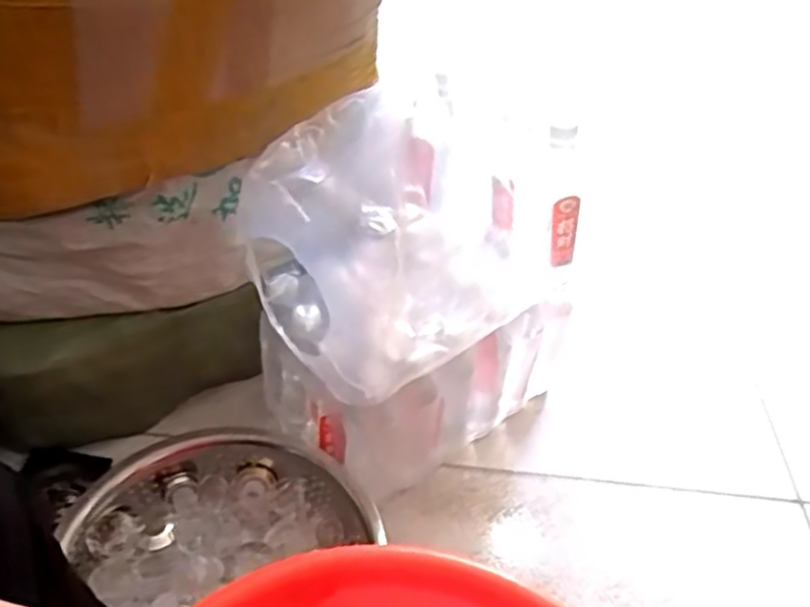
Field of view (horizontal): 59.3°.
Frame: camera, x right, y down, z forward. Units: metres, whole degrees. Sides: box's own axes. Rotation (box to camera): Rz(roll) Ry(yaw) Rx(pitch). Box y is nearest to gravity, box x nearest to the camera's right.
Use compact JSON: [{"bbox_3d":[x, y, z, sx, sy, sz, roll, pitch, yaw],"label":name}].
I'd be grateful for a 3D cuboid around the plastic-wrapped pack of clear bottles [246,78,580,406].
[{"bbox_3d":[0.012,-0.095,0.780,0.343,0.203,0.241,-25,52,-29],"label":"plastic-wrapped pack of clear bottles"}]

